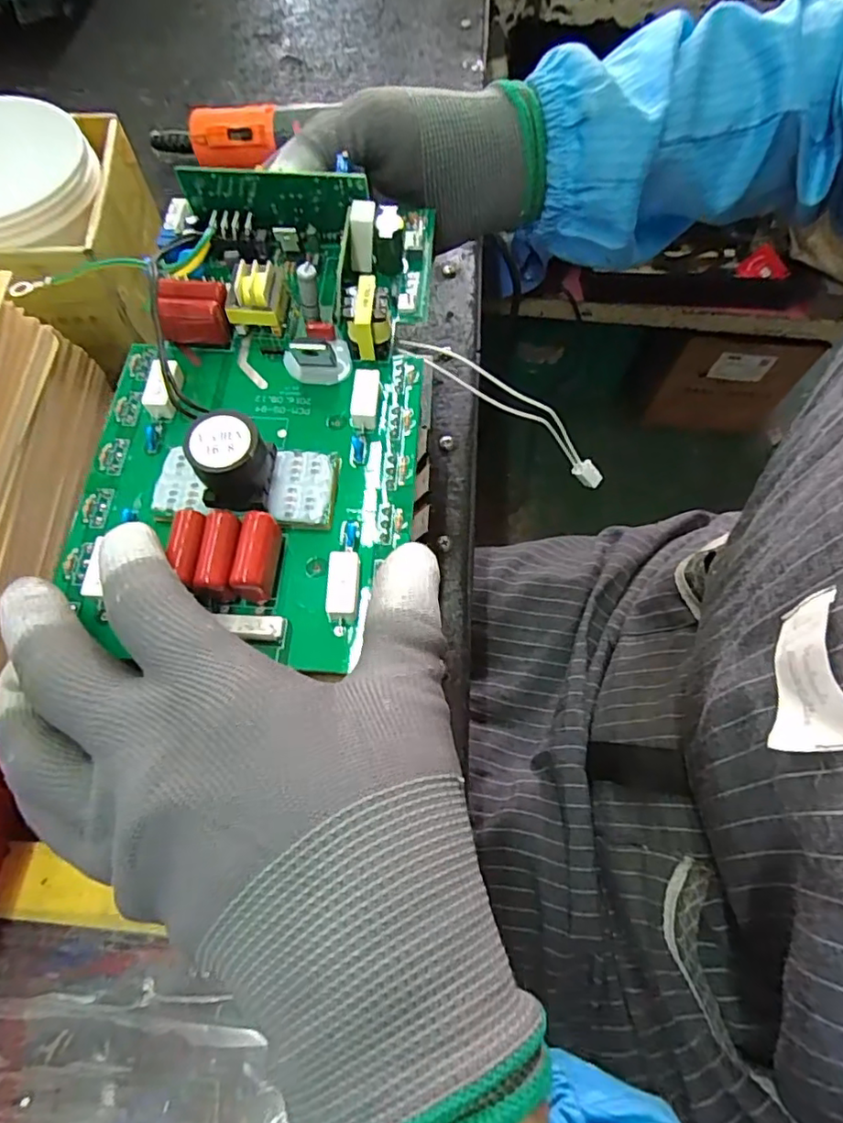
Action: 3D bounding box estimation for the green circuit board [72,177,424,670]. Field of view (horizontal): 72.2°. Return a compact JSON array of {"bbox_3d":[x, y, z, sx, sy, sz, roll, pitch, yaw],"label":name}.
[{"bbox_3d":[-0.062,-0.067,0.222,0.123,0.034,0.198,5,66,0],"label":"green circuit board"}]

